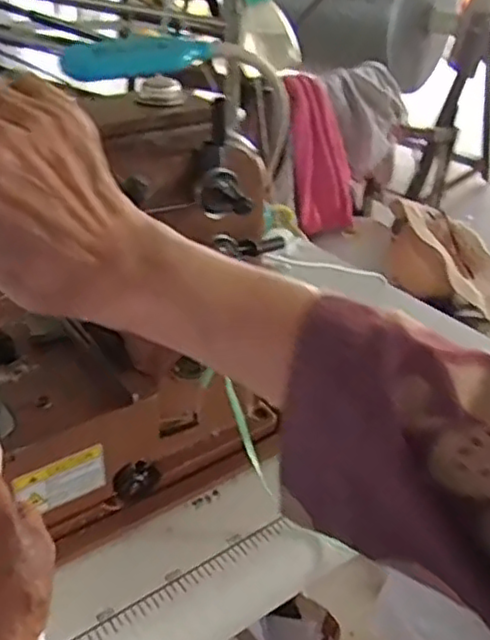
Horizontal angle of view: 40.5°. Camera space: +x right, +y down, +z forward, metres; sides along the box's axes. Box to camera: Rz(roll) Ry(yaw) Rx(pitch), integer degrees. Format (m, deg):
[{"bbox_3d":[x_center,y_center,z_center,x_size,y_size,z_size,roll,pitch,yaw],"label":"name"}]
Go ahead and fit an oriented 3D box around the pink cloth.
[{"bbox_3d":[0.146,-0.312,1.253,0.120,0.283,0.040,-24,22,-33],"label":"pink cloth"}]

